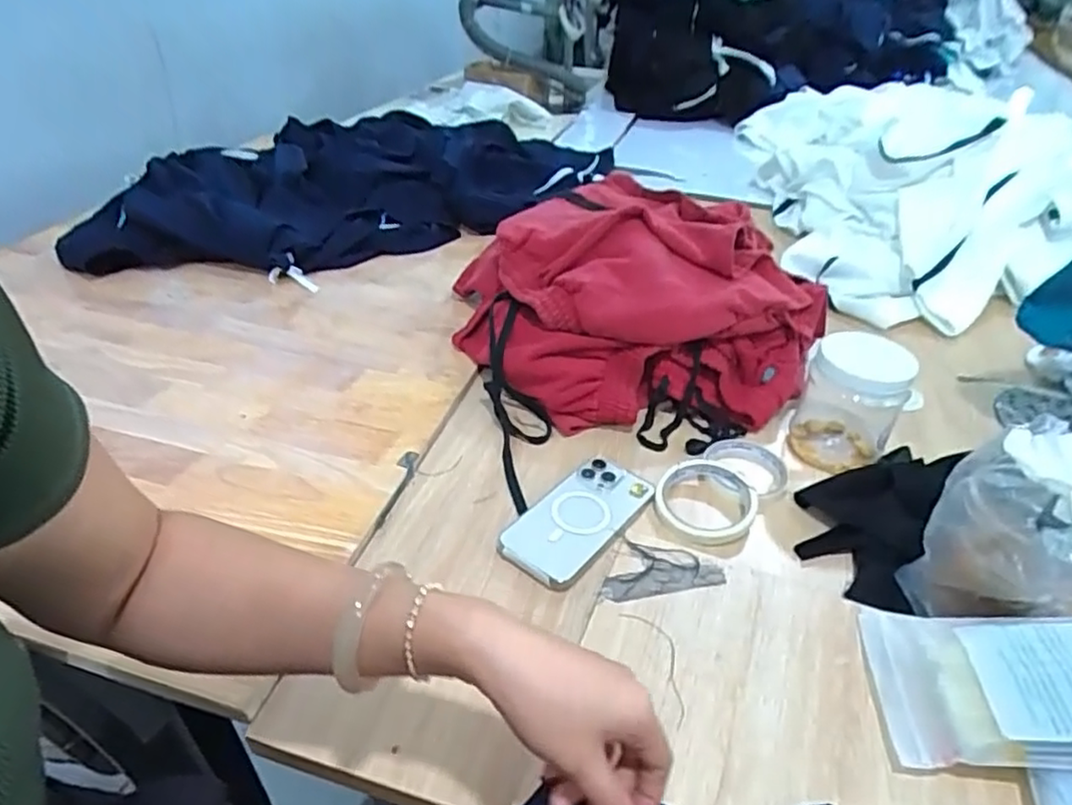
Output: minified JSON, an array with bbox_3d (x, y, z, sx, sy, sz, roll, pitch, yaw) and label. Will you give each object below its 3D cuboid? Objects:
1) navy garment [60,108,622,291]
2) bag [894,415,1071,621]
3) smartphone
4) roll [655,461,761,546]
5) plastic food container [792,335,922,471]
[{"bbox_3d":[-0.288,-0.390,1.174,0.949,0.106,0.446,-27,46,-33],"label":"navy garment"},{"bbox_3d":[0.336,0.102,0.464,0.068,0.179,0.109,-26,46,-32],"label":"bag"},{"bbox_3d":[0.044,0.106,0.618,0.087,0.018,0.159,25,43,27],"label":"smartphone"},{"bbox_3d":[0.163,0.094,0.639,0.093,0.027,0.091,2,37,-1],"label":"roll"},{"bbox_3d":[0.331,-0.003,0.693,0.090,0.120,0.099,20,41,22],"label":"plastic food container"}]

